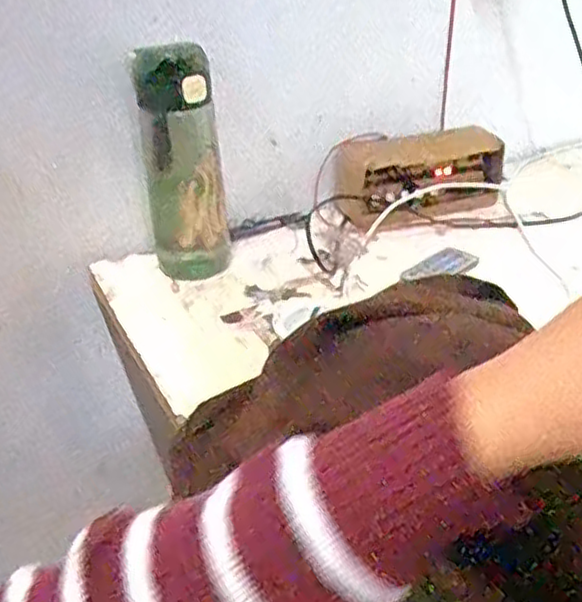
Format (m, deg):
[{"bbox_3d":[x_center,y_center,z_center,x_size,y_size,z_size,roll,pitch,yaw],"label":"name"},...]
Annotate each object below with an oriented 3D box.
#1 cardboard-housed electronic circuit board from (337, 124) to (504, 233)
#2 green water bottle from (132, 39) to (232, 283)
[{"bbox_3d":[0.144,-0.148,0.827,0.185,0.082,0.096,-15,32,-19],"label":"cardboard-housed electronic circuit board"},{"bbox_3d":[-0.101,-0.125,0.678,0.072,0.221,0.080,-10,31,-12],"label":"green water bottle"}]

